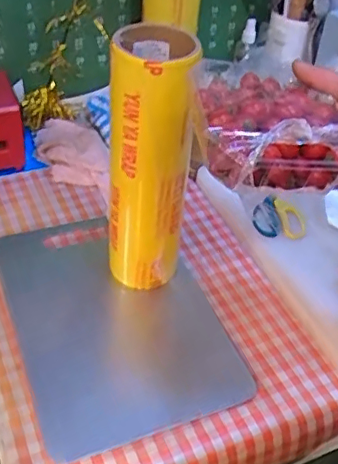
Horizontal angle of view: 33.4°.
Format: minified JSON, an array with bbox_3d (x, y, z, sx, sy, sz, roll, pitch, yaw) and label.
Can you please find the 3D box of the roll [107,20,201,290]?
[{"bbox_3d":[-0.022,-0.071,0.661,0.084,0.318,0.102,8,43,2],"label":"roll"}]

